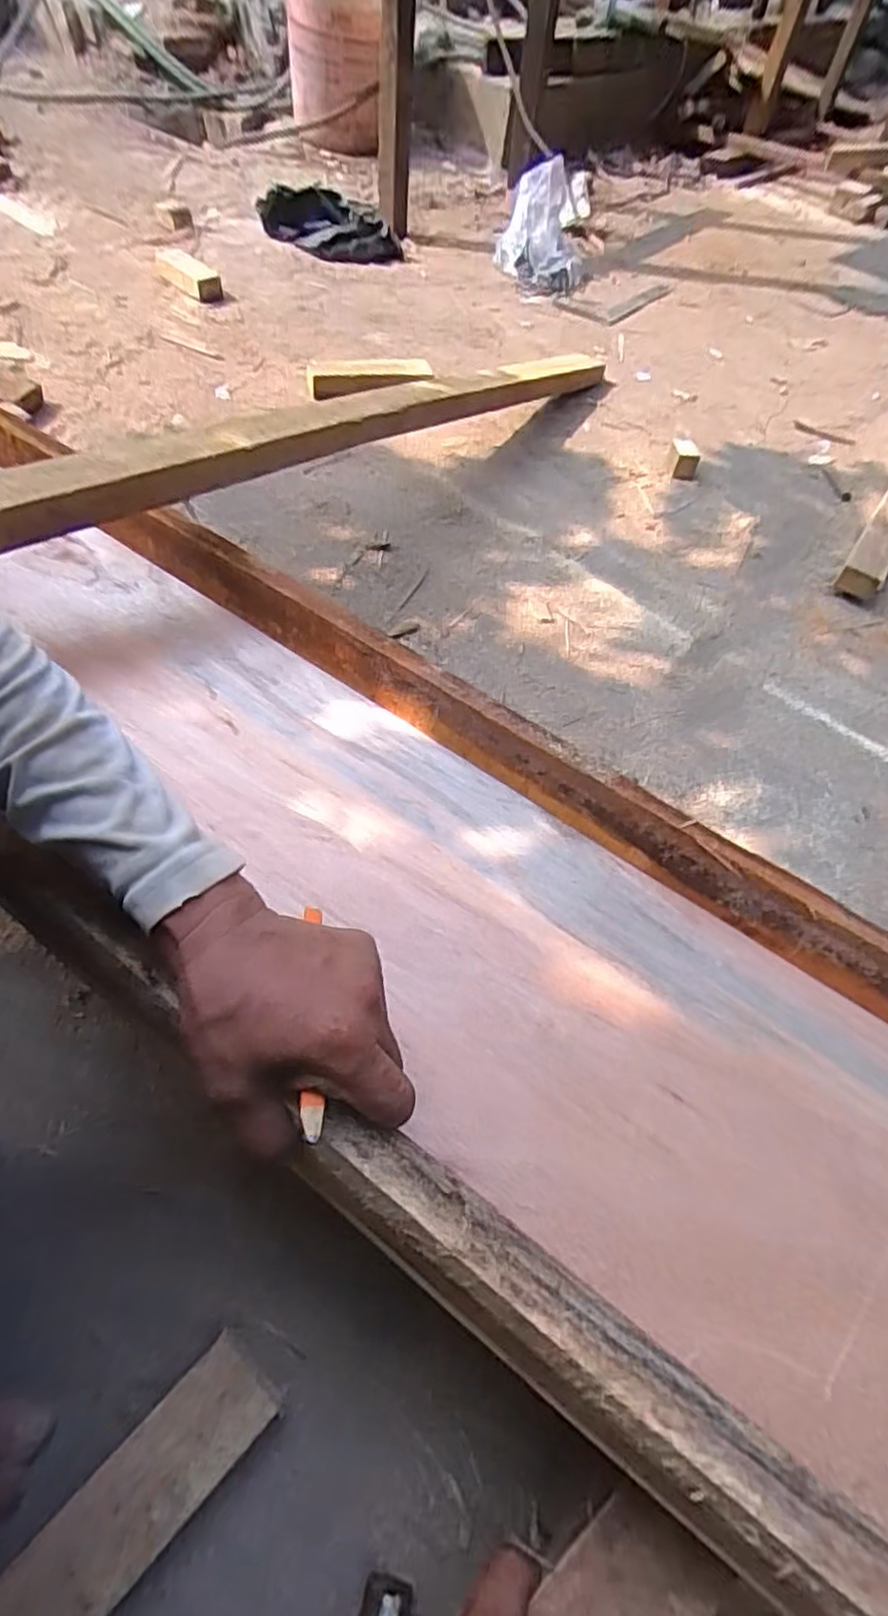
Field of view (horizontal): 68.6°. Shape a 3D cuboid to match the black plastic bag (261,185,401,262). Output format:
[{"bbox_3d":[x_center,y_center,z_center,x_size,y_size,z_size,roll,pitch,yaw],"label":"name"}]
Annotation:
[{"bbox_3d":[-0.252,-1.285,1.430,0.318,0.107,0.167,7,57,-2],"label":"black plastic bag"}]

